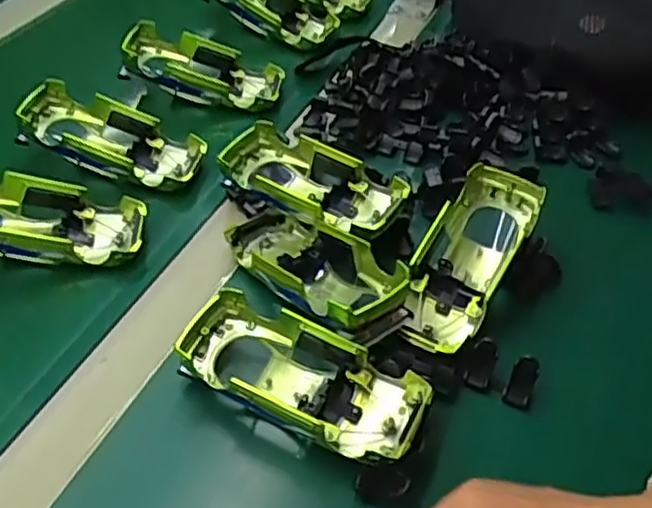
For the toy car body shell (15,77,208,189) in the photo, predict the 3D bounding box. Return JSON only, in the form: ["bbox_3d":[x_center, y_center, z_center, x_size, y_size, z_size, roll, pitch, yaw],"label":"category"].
[{"bbox_3d":[-0.161,-0.087,0.520,0.133,0.046,0.058,11,46,9],"label":"toy car body shell"}]

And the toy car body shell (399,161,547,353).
[{"bbox_3d":[0.088,0.005,0.435,0.054,0.034,0.130,23,64,19],"label":"toy car body shell"}]

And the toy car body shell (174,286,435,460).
[{"bbox_3d":[-0.014,0.068,0.369,0.132,0.033,0.058,23,49,19],"label":"toy car body shell"}]

